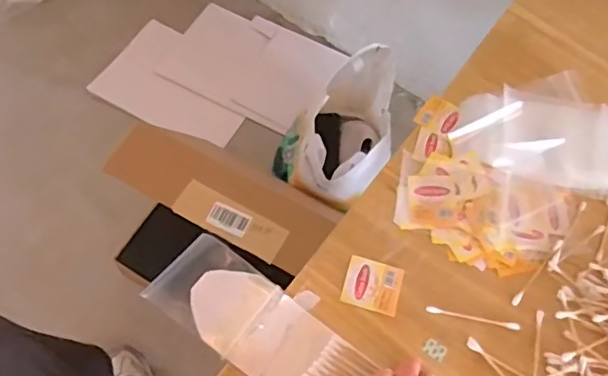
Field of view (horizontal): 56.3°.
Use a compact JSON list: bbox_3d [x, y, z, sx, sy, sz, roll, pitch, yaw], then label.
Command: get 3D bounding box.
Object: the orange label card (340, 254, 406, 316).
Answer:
[{"bbox_3d":[0.057,0.078,0.461,0.045,0.004,0.042,17,61,3],"label":"orange label card"}]

